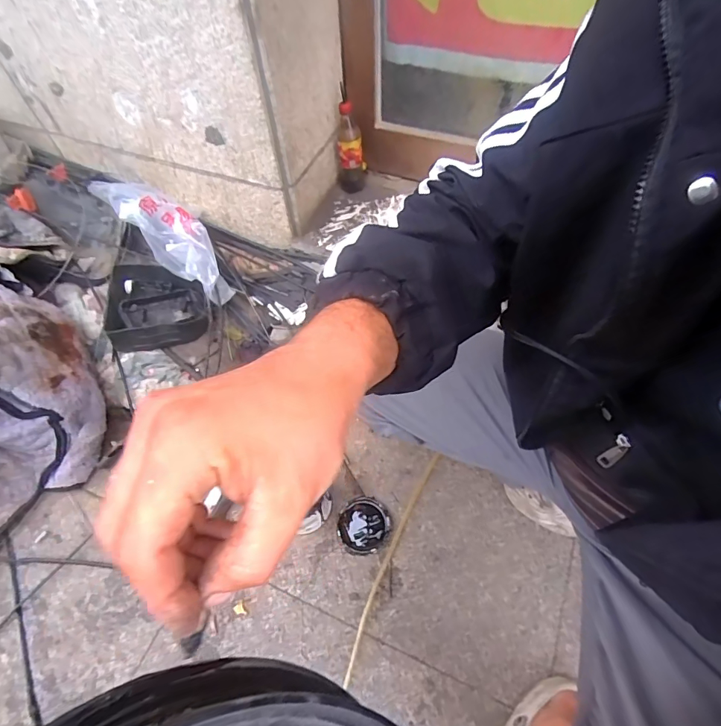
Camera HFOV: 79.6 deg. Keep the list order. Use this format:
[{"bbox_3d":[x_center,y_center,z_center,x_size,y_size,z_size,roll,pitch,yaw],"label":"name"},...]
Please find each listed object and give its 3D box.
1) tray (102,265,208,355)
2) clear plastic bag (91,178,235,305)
[{"bbox_3d":[-0.470,-0.138,0.997,0.205,0.084,0.202,-17,58,-8],"label":"tray"},{"bbox_3d":[-0.444,-0.300,0.971,0.403,0.133,0.099,43,65,-6],"label":"clear plastic bag"}]

